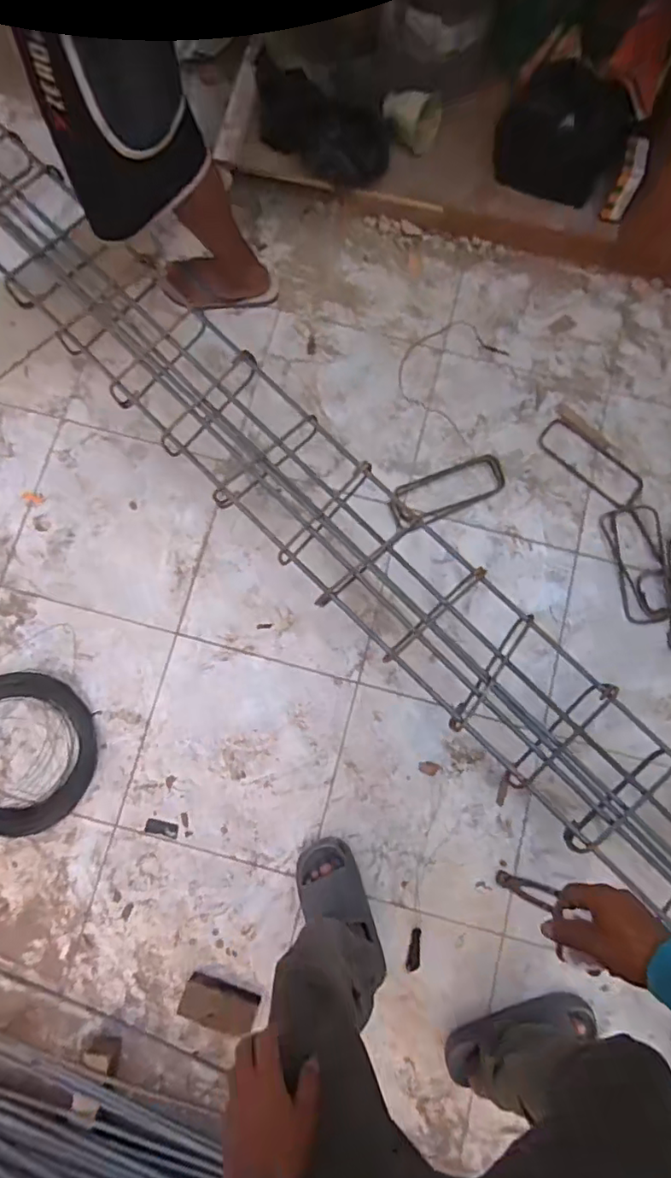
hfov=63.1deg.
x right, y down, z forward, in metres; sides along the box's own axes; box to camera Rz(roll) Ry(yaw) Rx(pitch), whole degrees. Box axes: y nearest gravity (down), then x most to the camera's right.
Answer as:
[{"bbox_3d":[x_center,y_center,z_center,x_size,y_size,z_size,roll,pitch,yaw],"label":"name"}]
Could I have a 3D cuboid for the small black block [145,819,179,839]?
[{"bbox_3d":[-0.347,0.479,1.093,0.066,0.004,0.028,12,79,1],"label":"small black block"}]

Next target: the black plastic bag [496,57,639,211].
[{"bbox_3d":[0.496,-1.010,1.215,0.269,0.216,0.123,37,82,5],"label":"black plastic bag"}]

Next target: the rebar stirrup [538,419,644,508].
[{"bbox_3d":[0.582,-0.288,1.242,0.253,0.012,0.104,43,78,9],"label":"rebar stirrup"}]

